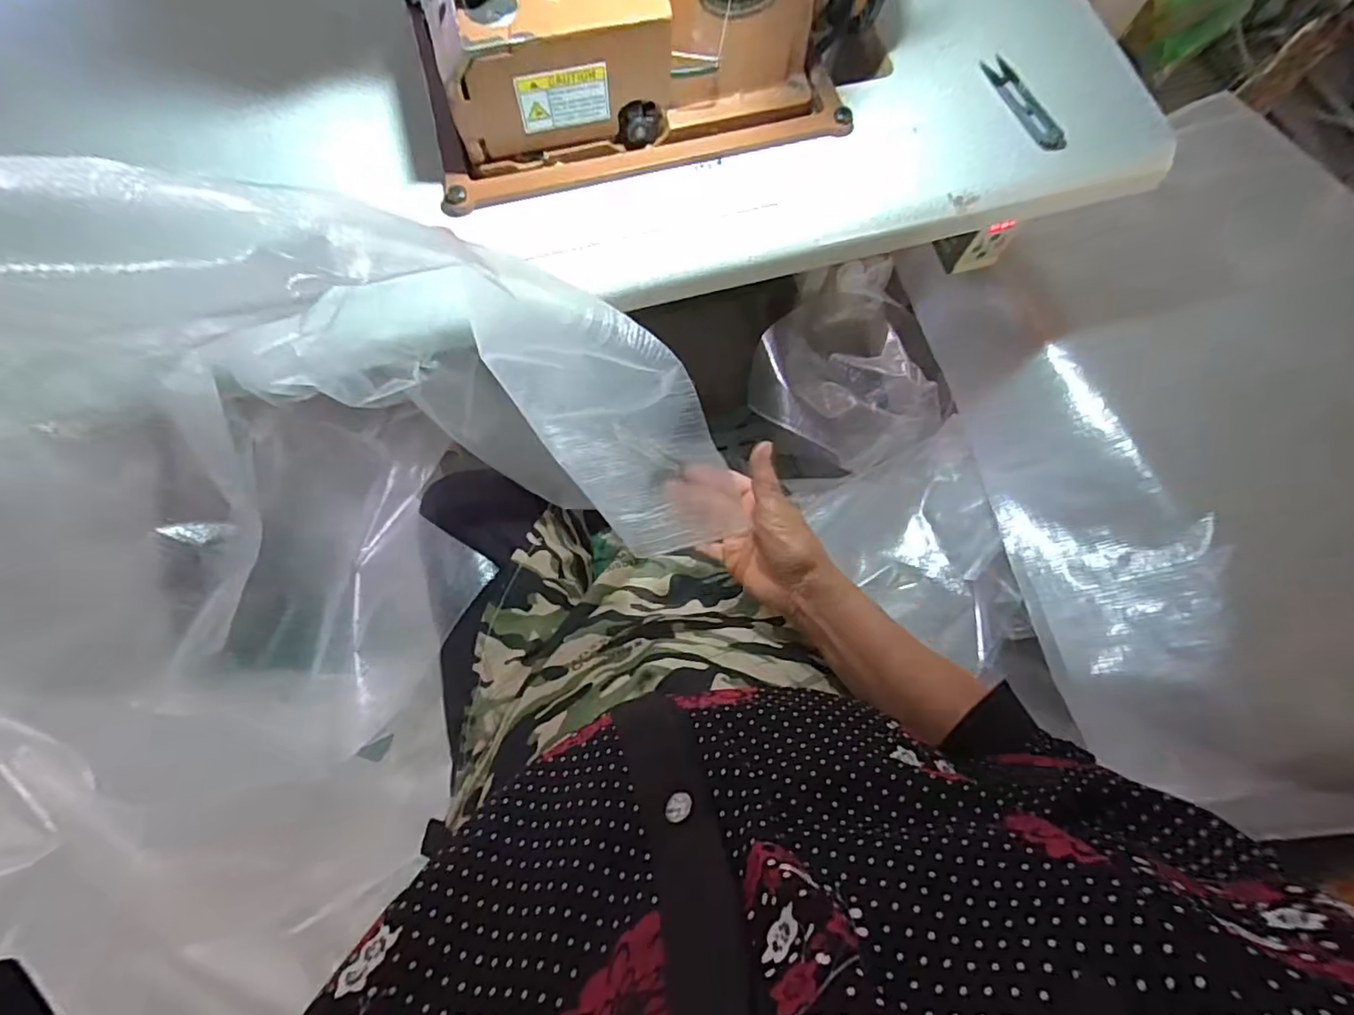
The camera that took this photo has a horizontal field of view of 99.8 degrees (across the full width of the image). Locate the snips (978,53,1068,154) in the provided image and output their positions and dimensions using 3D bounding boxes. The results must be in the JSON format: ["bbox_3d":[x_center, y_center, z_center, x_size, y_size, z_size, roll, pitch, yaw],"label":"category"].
[{"bbox_3d":[0.288,-0.338,0.472,0.026,0.008,0.108,-17,73,-8],"label":"snips"}]

